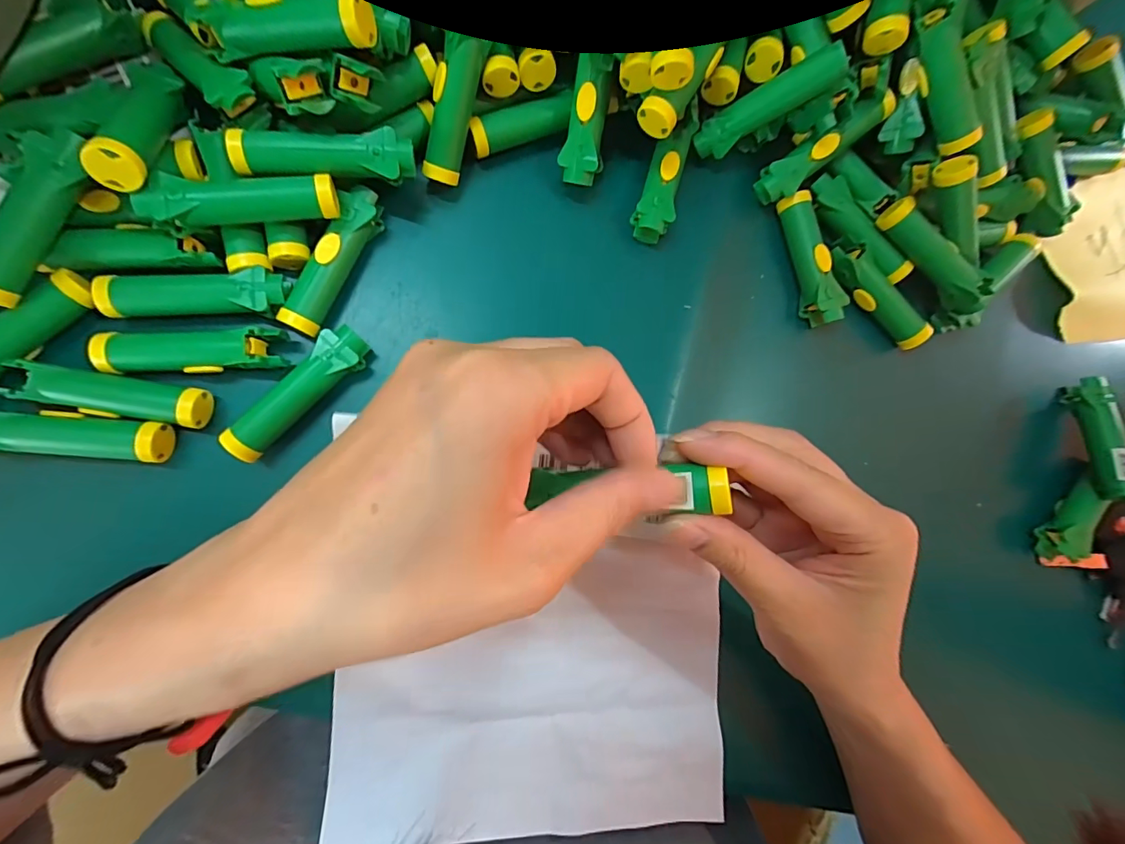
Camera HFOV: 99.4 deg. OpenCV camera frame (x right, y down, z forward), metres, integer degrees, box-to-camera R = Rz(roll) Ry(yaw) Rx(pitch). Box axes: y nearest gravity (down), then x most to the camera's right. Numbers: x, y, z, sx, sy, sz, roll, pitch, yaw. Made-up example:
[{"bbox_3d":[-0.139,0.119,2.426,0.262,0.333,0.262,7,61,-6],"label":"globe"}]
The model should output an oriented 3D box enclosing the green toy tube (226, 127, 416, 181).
[{"bbox_3d":[-0.113,-0.127,0.232,0.079,0.022,0.019,-4,87,-9],"label":"green toy tube"}]

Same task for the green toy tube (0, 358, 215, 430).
[{"bbox_3d":[-0.212,-0.012,0.225,0.074,0.018,0.019,9,85,-8],"label":"green toy tube"}]

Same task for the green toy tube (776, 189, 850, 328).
[{"bbox_3d":[0.153,-0.099,0.295,0.019,0.022,0.079,-15,89,-10],"label":"green toy tube"}]

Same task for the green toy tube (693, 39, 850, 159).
[{"bbox_3d":[0.111,-0.173,0.261,0.077,0.016,0.018,-20,90,29],"label":"green toy tube"}]

